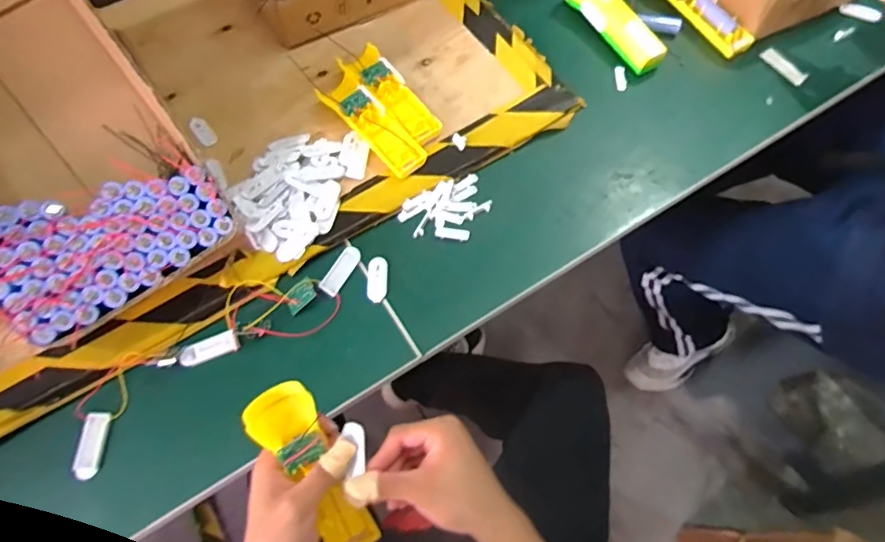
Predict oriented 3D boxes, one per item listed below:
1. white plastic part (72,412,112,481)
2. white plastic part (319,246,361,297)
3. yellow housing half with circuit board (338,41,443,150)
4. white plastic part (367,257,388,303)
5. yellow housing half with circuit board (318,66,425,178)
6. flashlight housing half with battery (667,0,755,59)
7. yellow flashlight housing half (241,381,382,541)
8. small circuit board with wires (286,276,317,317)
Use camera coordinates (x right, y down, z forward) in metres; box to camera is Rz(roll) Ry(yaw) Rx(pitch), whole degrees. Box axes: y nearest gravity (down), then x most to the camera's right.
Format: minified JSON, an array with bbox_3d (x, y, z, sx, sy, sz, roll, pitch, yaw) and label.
[{"bbox_3d":[-0.335,0.166,0.502,0.018,0.019,0.060,7,69,1],"label":"white plastic part"},{"bbox_3d":[-0.111,-0.001,0.574,0.023,0.007,0.060,31,72,10],"label":"white plastic part"},{"bbox_3d":[-0.060,-0.214,0.644,0.046,0.024,0.157,-38,74,-14],"label":"yellow housing half with circuit board"},{"bbox_3d":[-0.070,0.009,0.571,0.021,0.005,0.050,2,69,0],"label":"white plastic part"},{"bbox_3d":[-0.081,-0.175,0.625,0.050,0.023,0.160,-41,75,-15],"label":"yellow housing half with circuit board"},{"bbox_3d":[0.346,-0.349,0.704,0.050,0.027,0.161,-31,73,-12],"label":"flashlight housing half with battery"},{"bbox_3d":[-0.105,0.173,0.441,0.051,0.027,0.169,-25,106,-10],"label":"yellow flashlight housing half"},{"bbox_3d":[-0.149,0.026,0.549,0.036,0.004,0.023,-43,108,-7],"label":"small circuit board with wires"}]

